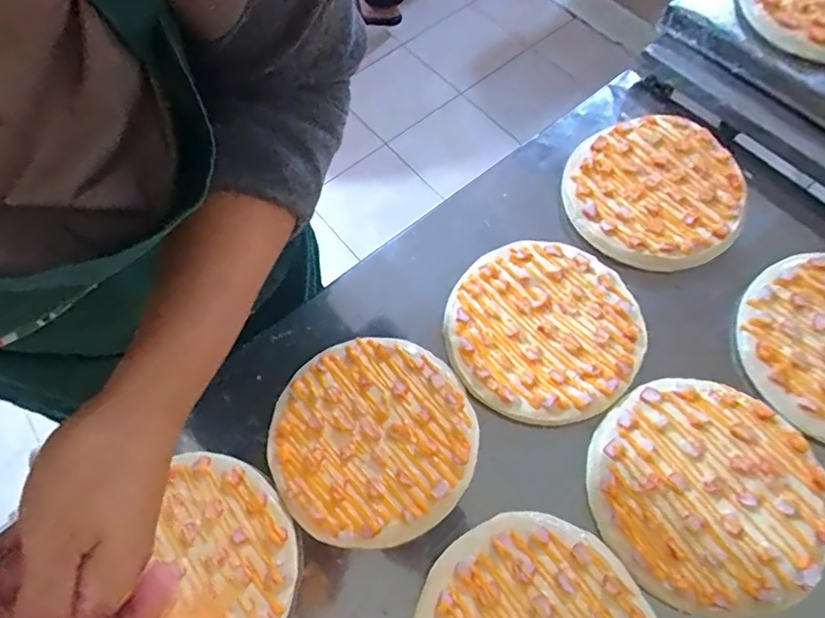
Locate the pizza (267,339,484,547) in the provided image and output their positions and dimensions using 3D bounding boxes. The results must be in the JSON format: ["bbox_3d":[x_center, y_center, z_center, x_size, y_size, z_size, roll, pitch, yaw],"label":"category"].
[{"bbox_3d":[-0.040,0.123,0.510,0.195,0.007,0.192,-2,65,4],"label":"pizza"}]

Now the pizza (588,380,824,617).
[{"bbox_3d":[0.266,0.160,0.469,0.193,0.011,0.192,-11,65,0],"label":"pizza"}]

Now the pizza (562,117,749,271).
[{"bbox_3d":[0.278,-0.142,0.603,0.194,0.020,0.183,-2,65,4],"label":"pizza"}]

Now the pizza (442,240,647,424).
[{"bbox_3d":[0.138,0.018,0.552,0.195,0.014,0.194,-2,65,4],"label":"pizza"}]

